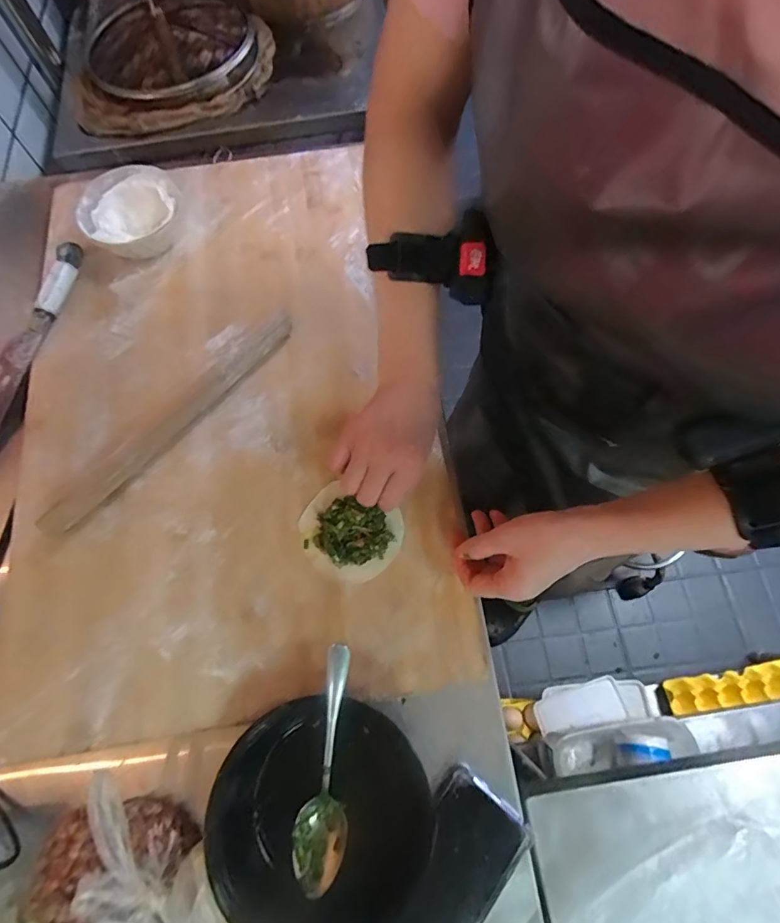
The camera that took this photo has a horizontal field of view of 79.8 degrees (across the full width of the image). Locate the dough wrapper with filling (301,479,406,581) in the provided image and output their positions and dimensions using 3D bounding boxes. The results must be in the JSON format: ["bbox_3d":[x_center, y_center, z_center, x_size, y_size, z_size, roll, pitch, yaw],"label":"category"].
[{"bbox_3d":[-0.041,0.068,0.442,0.096,0.028,0.079,22,72,7],"label":"dough wrapper with filling"}]

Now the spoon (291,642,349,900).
[{"bbox_3d":[-0.051,0.246,0.378,0.039,0.021,0.196,7,92,2],"label":"spoon"}]

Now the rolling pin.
[{"bbox_3d":[-0.222,-0.046,0.485,0.029,0.024,0.312,38,75,12],"label":"rolling pin"}]

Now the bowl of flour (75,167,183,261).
[{"bbox_3d":[-0.303,-0.294,0.558,0.110,0.055,0.107,0,71,-1],"label":"bowl of flour"}]

